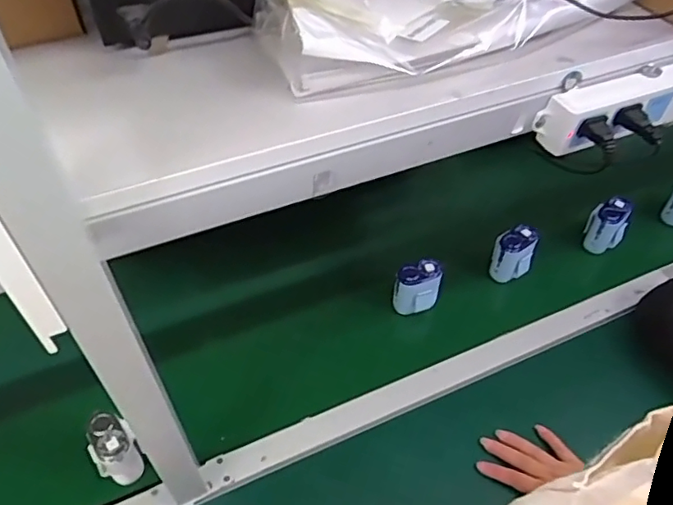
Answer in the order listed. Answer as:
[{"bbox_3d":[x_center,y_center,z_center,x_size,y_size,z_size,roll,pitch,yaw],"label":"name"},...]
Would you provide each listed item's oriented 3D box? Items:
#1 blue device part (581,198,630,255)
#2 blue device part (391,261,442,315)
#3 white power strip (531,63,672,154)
[{"bbox_3d":[0.451,-0.040,0.957,0.061,0.097,0.055,29,55,24],"label":"blue device part"},{"bbox_3d":[0.122,0.056,0.874,0.072,0.091,0.052,0,49,1],"label":"blue device part"},{"bbox_3d":[0.271,-0.138,0.538,0.175,0.049,0.036,-21,52,-16],"label":"white power strip"}]

